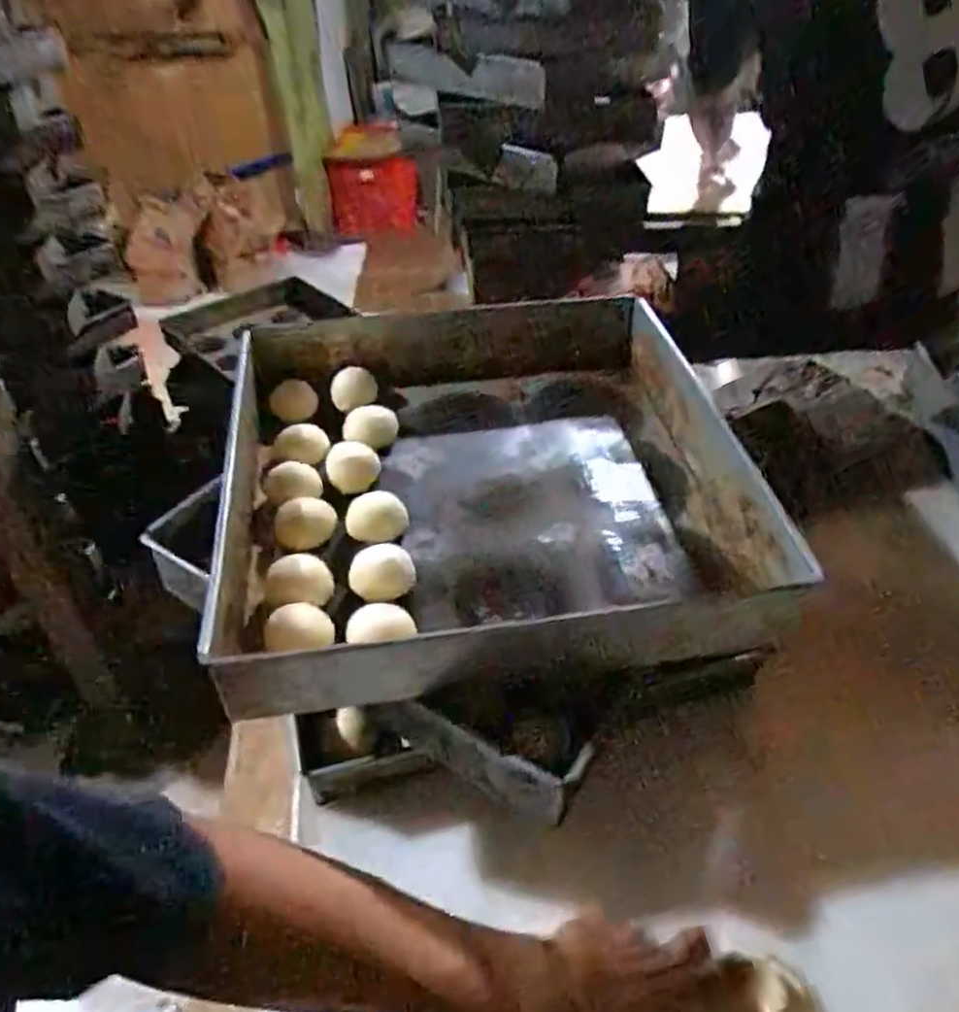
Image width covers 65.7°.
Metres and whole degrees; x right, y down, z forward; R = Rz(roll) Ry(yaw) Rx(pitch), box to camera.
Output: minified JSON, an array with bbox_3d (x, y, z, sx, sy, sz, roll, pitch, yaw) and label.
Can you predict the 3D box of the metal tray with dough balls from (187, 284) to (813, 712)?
[{"bbox_3d":[-0.009,-0.041,0.657,0.445,0.082,0.462,-5,41,-5],"label":"metal tray with dough balls"}]

